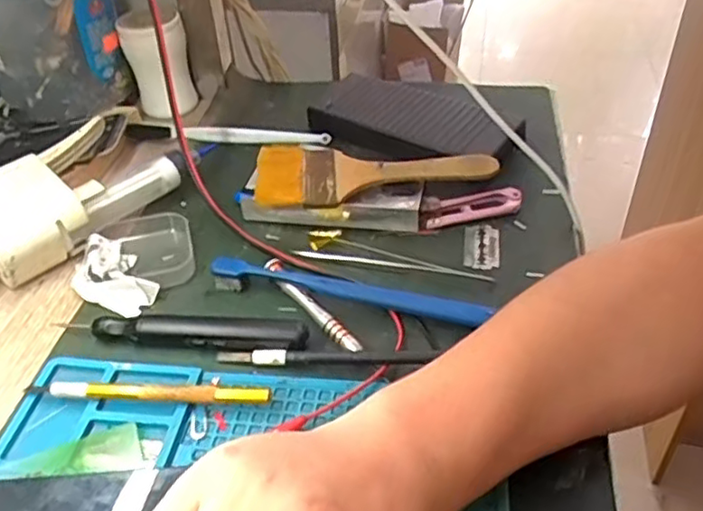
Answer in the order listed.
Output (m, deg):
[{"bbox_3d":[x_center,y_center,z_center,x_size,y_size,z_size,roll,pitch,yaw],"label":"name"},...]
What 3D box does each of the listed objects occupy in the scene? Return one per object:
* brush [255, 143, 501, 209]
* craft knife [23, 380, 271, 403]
[{"bbox_3d":[0.016,-0.056,0.446,0.163,0.010,0.064,0,42,3],"label":"brush"},{"bbox_3d":[-0.106,0.071,0.340,0.128,0.012,0.011,2,40,6],"label":"craft knife"}]

